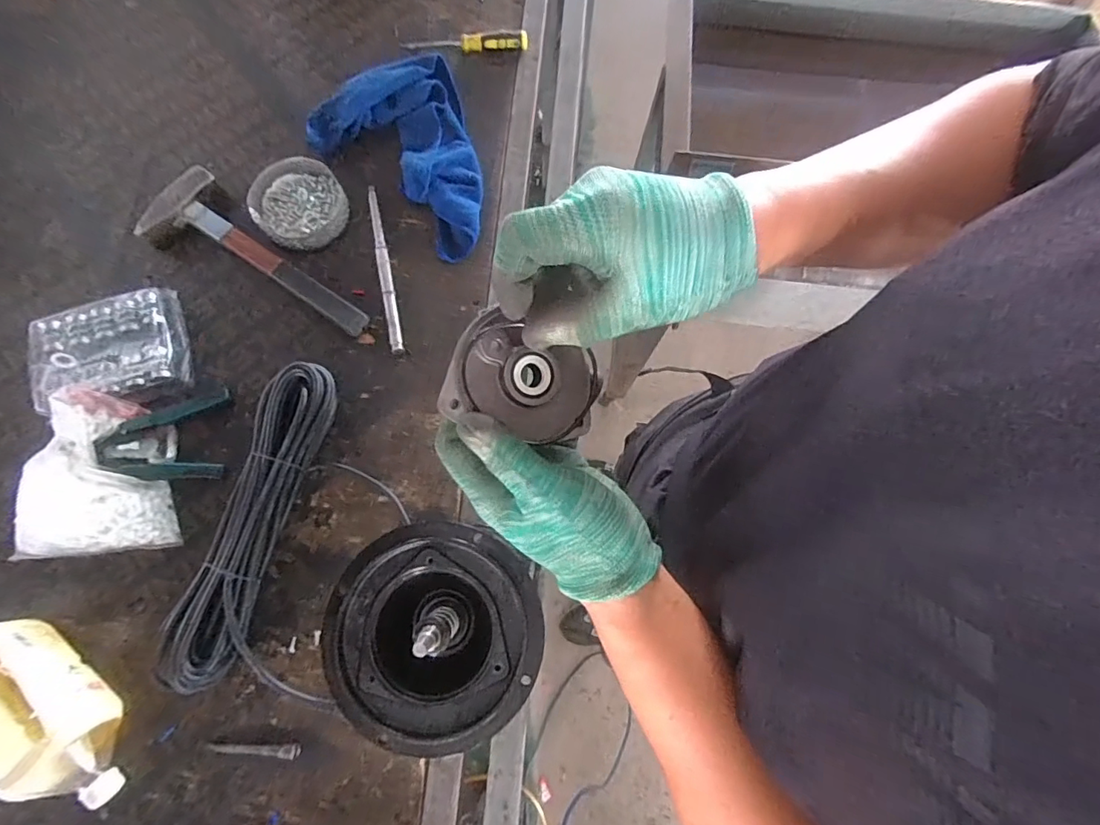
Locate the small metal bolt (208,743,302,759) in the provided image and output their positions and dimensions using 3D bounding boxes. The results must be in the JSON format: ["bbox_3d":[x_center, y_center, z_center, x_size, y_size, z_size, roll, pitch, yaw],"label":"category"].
[{"bbox_3d":[-0.316,0.360,0.533,0.101,0.010,0.013,1,74,-1],"label":"small metal bolt"}]

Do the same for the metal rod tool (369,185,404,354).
[{"bbox_3d":[-0.225,-0.195,0.680,0.018,0.016,0.246,-13,75,-5],"label":"metal rod tool"}]

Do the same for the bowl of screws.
[{"bbox_3d":[-0.352,-0.295,0.697,0.124,0.046,0.148,-39,79,-11],"label":"bowl of screws"}]

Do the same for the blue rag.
[{"bbox_3d":[-0.172,-0.388,0.727,0.312,0.044,0.229,40,77,9],"label":"blue rag"}]

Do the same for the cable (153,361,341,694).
[{"bbox_3d":[-0.337,0.119,0.573,0.086,0.061,0.373,14,74,3],"label":"cable"}]

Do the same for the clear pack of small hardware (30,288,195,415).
[{"bbox_3d":[-0.561,-0.077,0.639,0.169,0.033,0.138,-20,76,-7],"label":"clear pack of small hardware"}]

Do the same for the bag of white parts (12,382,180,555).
[{"bbox_3d":[-0.527,0.067,0.586,0.155,0.061,0.188,-5,74,-2],"label":"bag of white parts"}]

